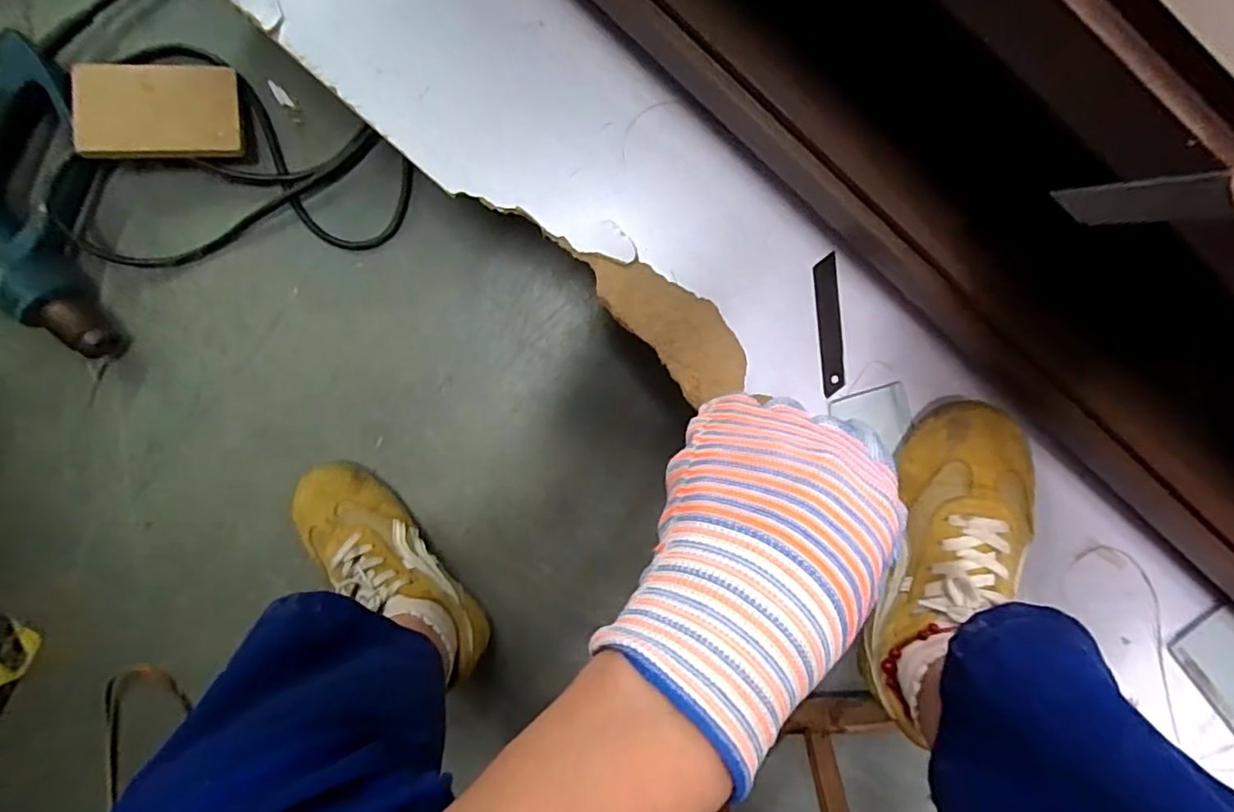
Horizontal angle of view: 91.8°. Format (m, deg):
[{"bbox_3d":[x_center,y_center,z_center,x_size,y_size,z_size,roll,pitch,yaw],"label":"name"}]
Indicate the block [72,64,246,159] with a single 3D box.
[{"bbox_3d":[-0.408,-0.265,0.534,0.128,0.015,0.083,-5,87,-15],"label":"block"}]

